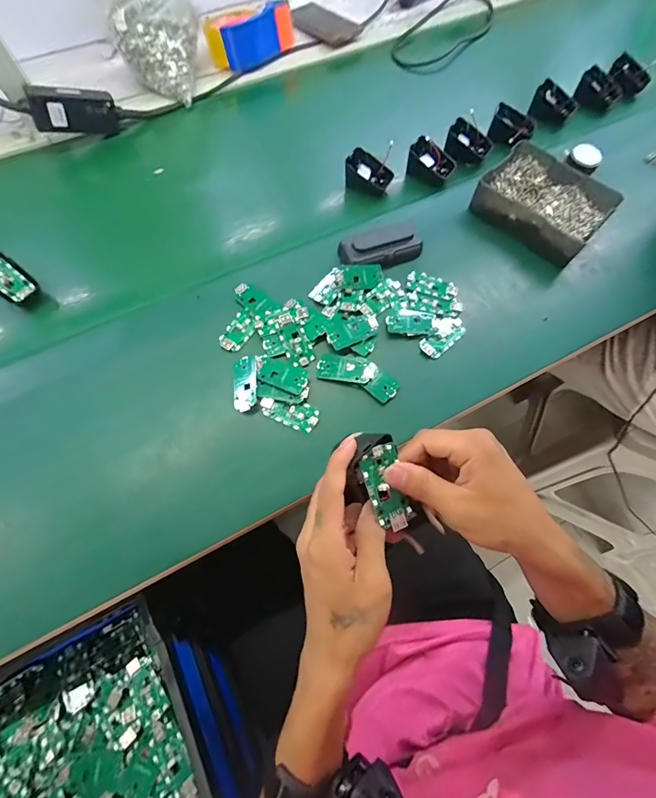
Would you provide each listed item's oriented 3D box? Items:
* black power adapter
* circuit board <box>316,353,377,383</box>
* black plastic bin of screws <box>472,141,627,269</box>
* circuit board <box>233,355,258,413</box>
[{"bbox_3d":[-0.382,-0.436,0.568,0.125,0.049,0.033,-22,66,-30],"label":"black power adapter"},{"bbox_3d":[0.021,-0.035,0.431,0.066,0.006,0.032,10,66,5],"label":"circuit board"},{"bbox_3d":[0.295,-0.269,0.516,0.159,0.049,0.126,40,72,17],"label":"black plastic bin of screws"},{"bbox_3d":[-0.093,-0.018,0.420,0.028,0.005,0.063,-9,72,15],"label":"circuit board"}]

